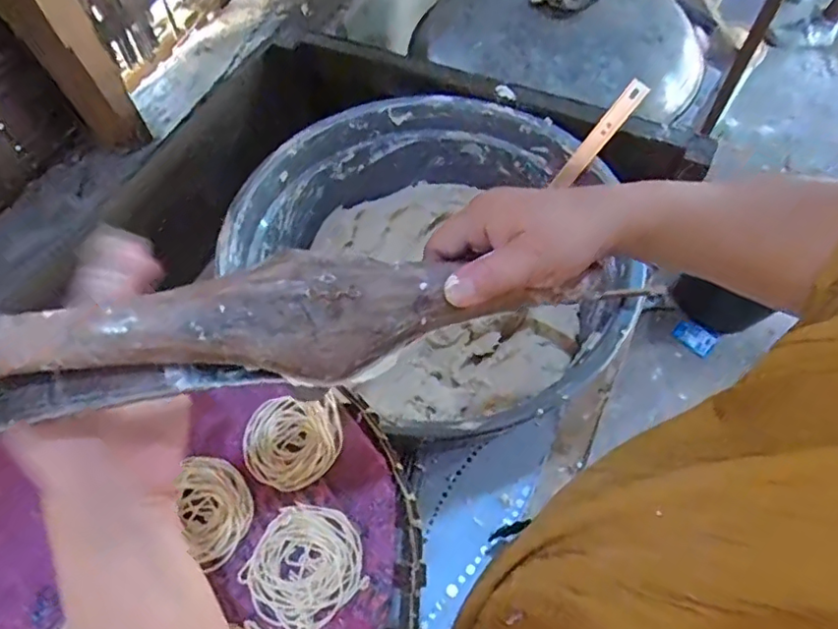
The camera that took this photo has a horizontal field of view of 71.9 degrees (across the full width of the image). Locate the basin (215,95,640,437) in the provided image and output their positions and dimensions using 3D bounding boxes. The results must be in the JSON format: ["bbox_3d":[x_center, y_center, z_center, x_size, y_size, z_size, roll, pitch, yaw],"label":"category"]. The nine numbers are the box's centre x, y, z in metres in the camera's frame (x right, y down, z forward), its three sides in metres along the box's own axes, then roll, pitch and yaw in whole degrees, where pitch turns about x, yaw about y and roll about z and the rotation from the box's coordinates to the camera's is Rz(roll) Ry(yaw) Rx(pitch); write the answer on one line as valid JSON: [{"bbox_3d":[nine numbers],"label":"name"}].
[{"bbox_3d":[0.015,-0.047,0.650,0.416,0.167,0.380,-1,61,1],"label":"basin"}]

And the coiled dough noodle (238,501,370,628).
[{"bbox_3d":[-0.077,0.169,0.391,0.075,0.008,0.075,-38,65,-22],"label":"coiled dough noodle"}]

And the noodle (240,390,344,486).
[{"bbox_3d":[-0.097,0.093,0.433,0.075,0.022,0.065,2,57,1],"label":"noodle"}]

